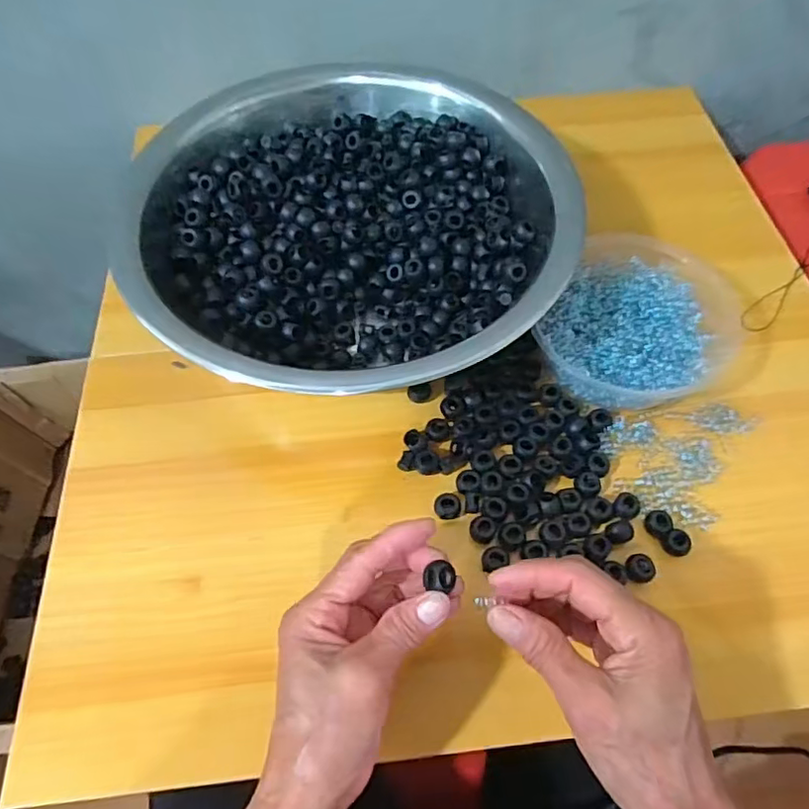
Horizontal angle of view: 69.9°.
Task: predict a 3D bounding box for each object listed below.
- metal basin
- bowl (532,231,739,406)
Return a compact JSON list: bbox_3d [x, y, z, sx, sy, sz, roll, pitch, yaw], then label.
[{"bbox_3d":[-0.039,-0.134,0.450,0.310,0.100,0.301,0,60,0],"label":"metal basin"},{"bbox_3d":[0.172,-0.055,0.433,0.123,0.041,0.136,28,63,15],"label":"bowl"}]

